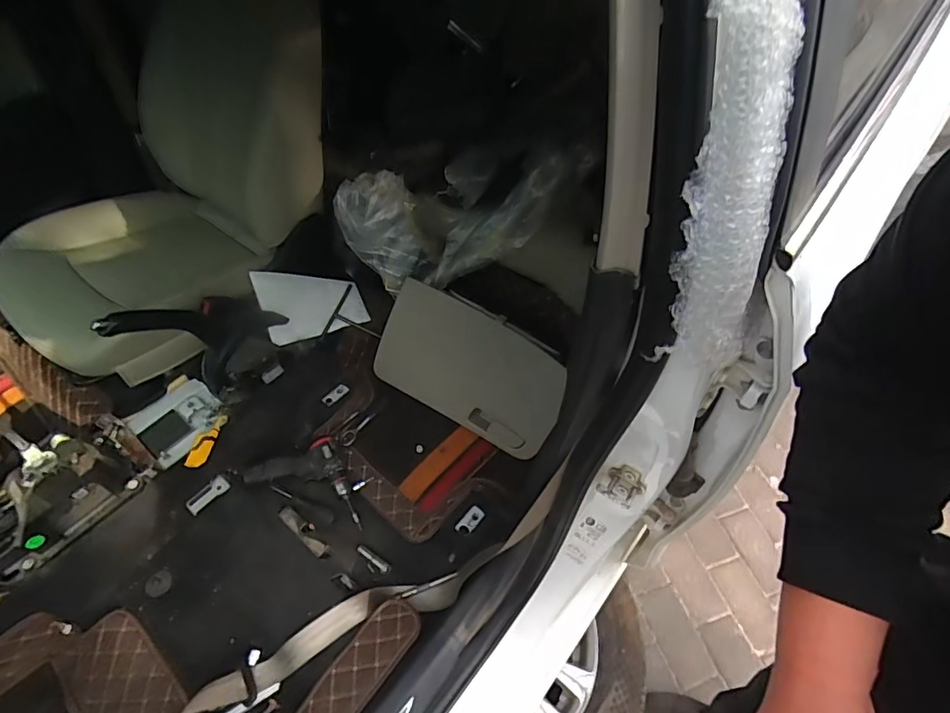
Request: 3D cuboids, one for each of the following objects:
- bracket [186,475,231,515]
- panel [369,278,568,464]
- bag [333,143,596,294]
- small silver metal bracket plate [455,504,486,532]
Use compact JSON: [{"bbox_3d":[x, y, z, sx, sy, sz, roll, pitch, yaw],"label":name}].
[{"bbox_3d":[-0.545,0.279,1.031,0.086,0.011,0.040,-38,68,-23],"label":"bracket"},{"bbox_3d":[-0.012,0.034,1.108,0.426,0.257,0.050,27,20,2],"label":"panel"},{"bbox_3d":[-0.010,-0.314,1.079,0.534,0.217,0.183,-15,53,9],"label":"bag"},{"bbox_3d":[-0.011,0.329,1.020,0.035,0.007,0.059,35,60,23],"label":"small silver metal bracket plate"}]

